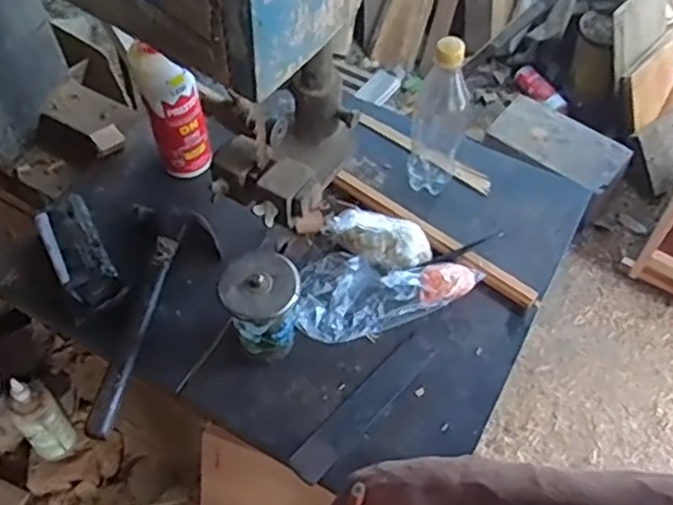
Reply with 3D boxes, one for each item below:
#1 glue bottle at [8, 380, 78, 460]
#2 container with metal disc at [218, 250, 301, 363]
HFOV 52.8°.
[{"bbox_3d":[-0.579,0.338,1.340,0.083,0.225,0.087,-35,62,-26],"label":"glue bottle"},{"bbox_3d":[-0.078,0.059,0.700,0.072,0.106,0.076,2,53,-2],"label":"container with metal disc"}]

